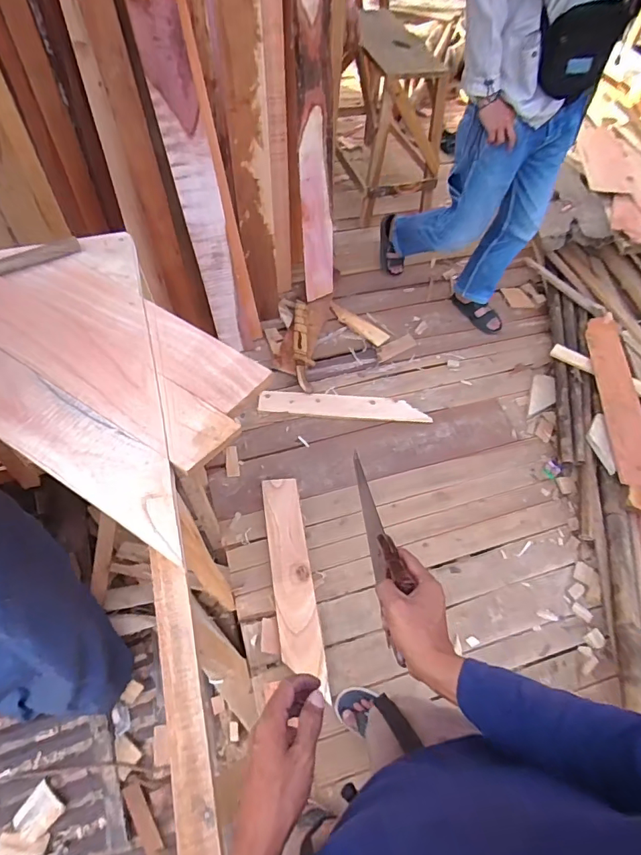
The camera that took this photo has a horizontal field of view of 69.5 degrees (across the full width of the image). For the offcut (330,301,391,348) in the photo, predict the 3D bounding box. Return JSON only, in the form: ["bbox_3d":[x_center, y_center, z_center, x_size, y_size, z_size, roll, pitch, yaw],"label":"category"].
[{"bbox_3d":[0.147,-0.437,1.918,0.296,0.019,0.078,36,64,16],"label":"offcut"}]

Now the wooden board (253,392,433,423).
[{"bbox_3d":[0.104,-0.077,1.707,0.608,0.030,0.104,4,61,-5],"label":"wooden board"}]

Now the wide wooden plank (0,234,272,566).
[{"bbox_3d":[-0.452,-0.170,0.831,0.783,0.030,0.418,30,62,13],"label":"wide wooden plank"}]

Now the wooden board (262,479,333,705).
[{"bbox_3d":[-0.085,0.434,1.371,0.116,0.028,0.609,-9,60,-4],"label":"wooden board"}]

